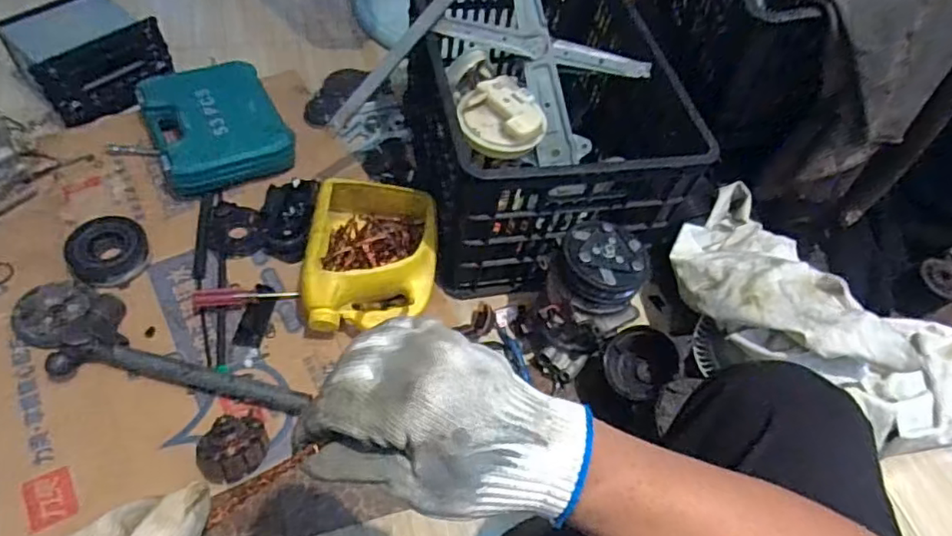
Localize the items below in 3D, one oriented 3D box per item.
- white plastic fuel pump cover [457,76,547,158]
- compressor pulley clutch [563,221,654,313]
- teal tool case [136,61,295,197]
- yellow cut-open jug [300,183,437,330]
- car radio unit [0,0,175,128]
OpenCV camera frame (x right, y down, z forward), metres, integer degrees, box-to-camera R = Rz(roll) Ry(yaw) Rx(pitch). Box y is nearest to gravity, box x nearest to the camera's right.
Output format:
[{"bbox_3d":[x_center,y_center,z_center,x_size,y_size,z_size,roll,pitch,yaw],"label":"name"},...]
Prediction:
[{"bbox_3d":[0.033,-0.199,0.792,0.108,0.038,0.111,-8,57,-14],"label":"white plastic fuel pump cover"},{"bbox_3d":[0.162,0.000,0.771,0.106,0.062,0.098,4,55,-6],"label":"compressor pulley clutch"},{"bbox_3d":[-0.437,-0.236,1.011,0.203,0.078,0.245,-21,61,-22],"label":"teal tool case"},{"bbox_3d":[-0.149,-0.017,0.861,0.179,0.098,0.225,1,56,-10],"label":"yellow cut-open jug"},{"bbox_3d":[-0.676,-0.369,1.059,0.182,0.108,0.218,42,59,18],"label":"car radio unit"}]

